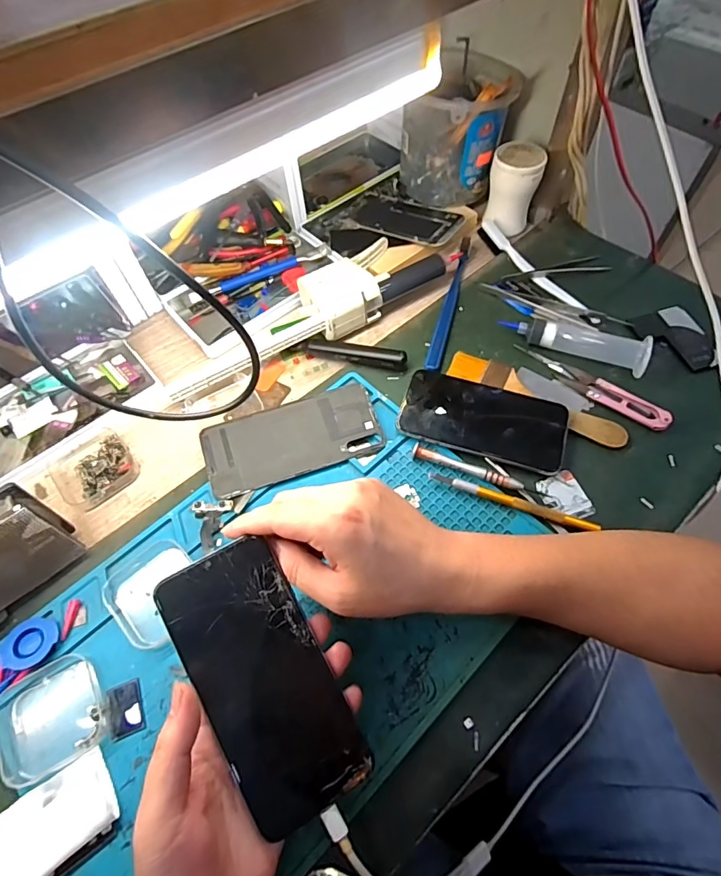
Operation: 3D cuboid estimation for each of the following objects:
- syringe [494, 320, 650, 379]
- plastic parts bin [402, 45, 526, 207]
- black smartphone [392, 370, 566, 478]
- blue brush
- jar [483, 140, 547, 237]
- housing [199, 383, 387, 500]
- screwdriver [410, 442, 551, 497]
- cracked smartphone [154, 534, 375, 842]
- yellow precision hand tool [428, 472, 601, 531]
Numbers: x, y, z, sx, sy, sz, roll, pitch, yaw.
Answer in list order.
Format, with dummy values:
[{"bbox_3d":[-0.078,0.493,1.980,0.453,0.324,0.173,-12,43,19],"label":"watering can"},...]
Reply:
[{"bbox_3d":[0.206,-0.099,0.454,0.132,0.023,0.037,22,63,15],"label":"syringe"},{"bbox_3d":[0.110,-0.345,0.534,0.106,0.115,0.113,25,64,14],"label":"plastic parts bin"},{"bbox_3d":[0.109,-0.019,0.417,0.141,0.013,0.073,13,61,10],"label":"black smartphone"},{"bbox_3d":[0.093,-0.140,0.494,0.014,0.014,0.180,13,61,10],"label":"blue brush"},{"bbox_3d":[0.169,-0.276,0.527,0.054,0.078,0.051,16,62,10],"label":"jar"},{"bbox_3d":[-0.059,-0.001,0.416,0.151,0.010,0.070,-18,61,-8],"label":"housing"},{"bbox_3d":[0.098,0.028,0.394,0.113,0.010,0.010,18,62,13],"label":"screwdriver"},{"bbox_3d":[-0.057,0.140,0.278,0.070,0.004,0.153,-26,81,-15],"label":"cracked smartphone"},{"bbox_3d":[0.118,0.050,0.380,0.129,0.010,0.010,18,62,12],"label":"yellow precision hand tool"}]

